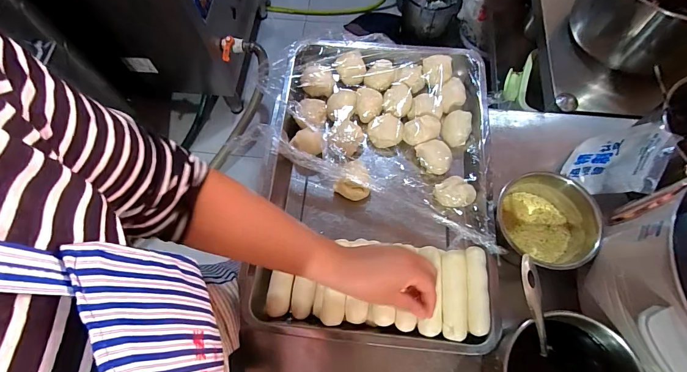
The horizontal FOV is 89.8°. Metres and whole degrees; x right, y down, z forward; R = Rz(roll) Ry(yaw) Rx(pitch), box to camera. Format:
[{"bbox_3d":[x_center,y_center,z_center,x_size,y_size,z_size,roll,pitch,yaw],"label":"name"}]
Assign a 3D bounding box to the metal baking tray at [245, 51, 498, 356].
[{"bbox_3d":[0.052,-0.016,0.554,0.342,0.067,0.486,5,69,4],"label":"metal baking tray"}]

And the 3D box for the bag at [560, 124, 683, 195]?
[{"bbox_3d":[0.385,-0.036,0.492,0.021,0.131,0.114,41,76,-14],"label":"bag"}]

